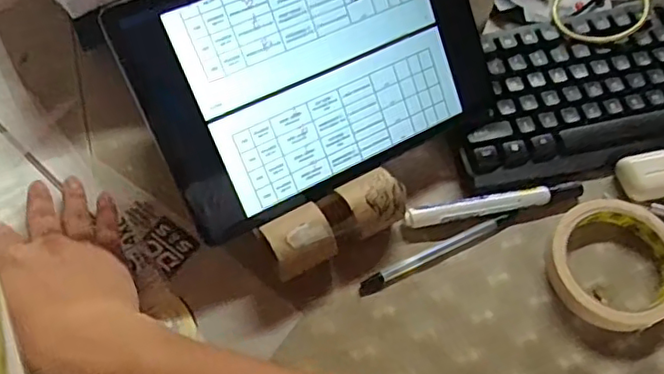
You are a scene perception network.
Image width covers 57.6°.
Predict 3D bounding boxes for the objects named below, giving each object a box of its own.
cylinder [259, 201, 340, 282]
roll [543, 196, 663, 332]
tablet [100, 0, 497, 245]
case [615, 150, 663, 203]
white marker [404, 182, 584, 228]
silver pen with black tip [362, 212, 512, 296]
[{"bbox_3d":[-0.022,0.041,0.420,0.043,0.043,0.040,-22,65,-12],"label":"cylinder"},{"bbox_3d":[0.205,0.053,0.437,0.090,0.021,0.093,0,63,-1],"label":"roll"},{"bbox_3d":[-0.003,-0.081,0.420,0.248,0.011,0.171,-27,108,-18],"label":"tablet"},{"bbox_3d":[0.248,-0.009,0.474,0.043,0.022,0.041,-10,64,-6],"label":"case"},{"bbox_3d":[0.123,0.012,0.459,0.139,0.014,0.015,-11,64,-7],"label":"white marker"},{"bbox_3d":[0.078,0.049,0.452,0.130,0.012,0.011,-25,66,-13],"label":"silver pen with black tip"}]

